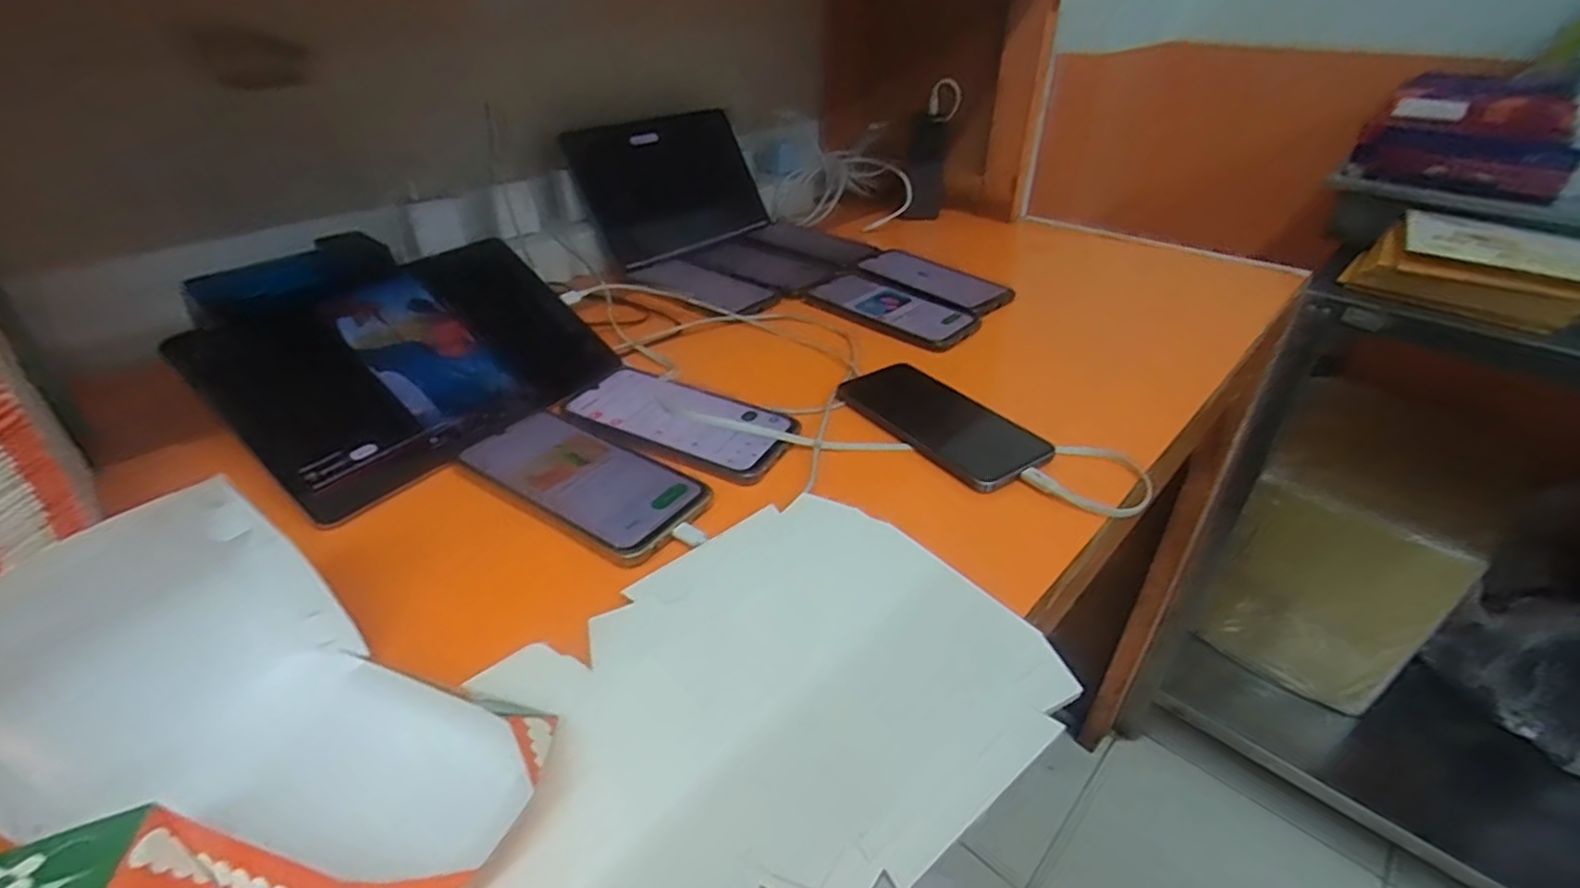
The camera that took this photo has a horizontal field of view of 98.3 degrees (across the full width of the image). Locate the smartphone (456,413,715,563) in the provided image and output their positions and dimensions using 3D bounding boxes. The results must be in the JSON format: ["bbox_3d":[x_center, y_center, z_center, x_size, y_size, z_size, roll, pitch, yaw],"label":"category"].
[{"bbox_3d":[-0.137,0.022,0.452,0.167,0.006,0.083,21,40,25],"label":"smartphone"}]

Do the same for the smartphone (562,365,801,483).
[{"bbox_3d":[-0.079,-0.023,0.512,0.166,0.008,0.089,20,39,23],"label":"smartphone"}]

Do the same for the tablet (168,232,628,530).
[{"bbox_3d":[-0.268,-0.064,0.504,0.166,0.015,0.248,45,47,4],"label":"tablet"}]

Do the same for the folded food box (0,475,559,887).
[{"bbox_3d":[-0.192,0.102,0.257,0.186,0.087,0.111,13,37,15],"label":"folded food box"}]

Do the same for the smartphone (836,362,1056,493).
[{"bbox_3d":[0.115,-0.020,0.523,0.080,0.007,0.164,-23,42,-30],"label":"smartphone"}]

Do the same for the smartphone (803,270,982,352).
[{"bbox_3d":[0.103,-0.140,0.695,0.095,0.010,0.176,-28,45,-35],"label":"smartphone"}]

